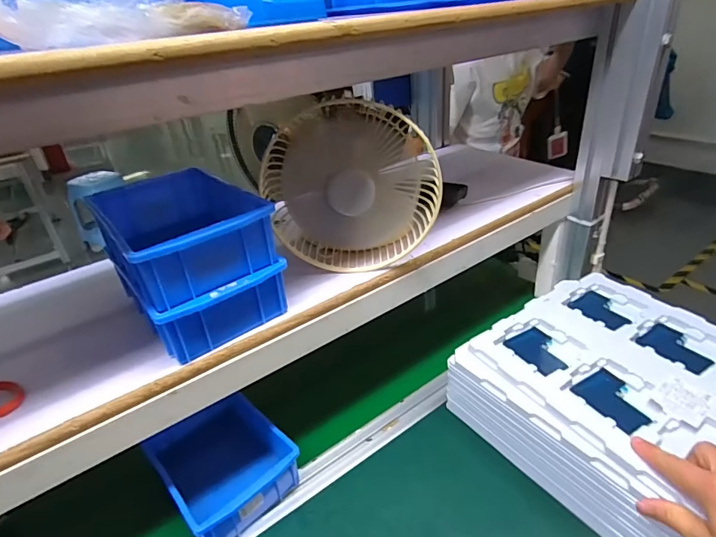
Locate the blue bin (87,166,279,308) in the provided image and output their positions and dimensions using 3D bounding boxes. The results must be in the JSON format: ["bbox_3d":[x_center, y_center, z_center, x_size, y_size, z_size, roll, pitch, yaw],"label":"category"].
[{"bbox_3d":[-0.183,-0.041,0.450,0.129,0.059,0.191,-27,36,-31],"label":"blue bin"}]

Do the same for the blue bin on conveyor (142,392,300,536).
[{"bbox_3d":[-0.168,0.239,0.544,0.137,0.065,0.177,-28,37,-32],"label":"blue bin on conveyor"}]

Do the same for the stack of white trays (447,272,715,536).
[{"bbox_3d":[0.341,0.158,0.534,0.290,0.103,0.321,-24,35,-28],"label":"stack of white trays"}]

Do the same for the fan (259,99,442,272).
[{"bbox_3d":[-0.006,-0.087,0.499,0.196,0.177,0.058,-2,31,6],"label":"fan"}]

